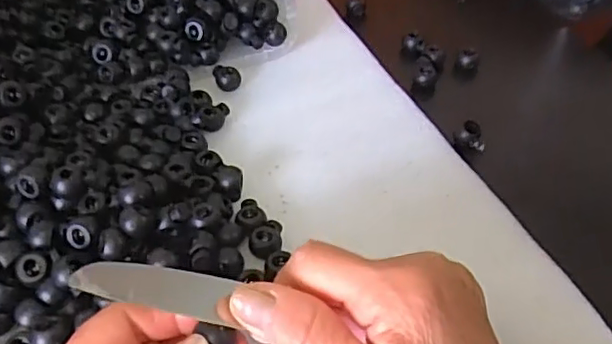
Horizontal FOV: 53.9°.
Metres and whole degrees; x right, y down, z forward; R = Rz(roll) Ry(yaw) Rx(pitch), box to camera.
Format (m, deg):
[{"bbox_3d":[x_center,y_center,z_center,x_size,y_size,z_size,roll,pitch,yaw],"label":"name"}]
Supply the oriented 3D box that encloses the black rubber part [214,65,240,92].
[{"bbox_3d":[-0.057,-0.069,0.431,0.017,0.010,0.022,-15,48,-12],"label":"black rubber part"}]

